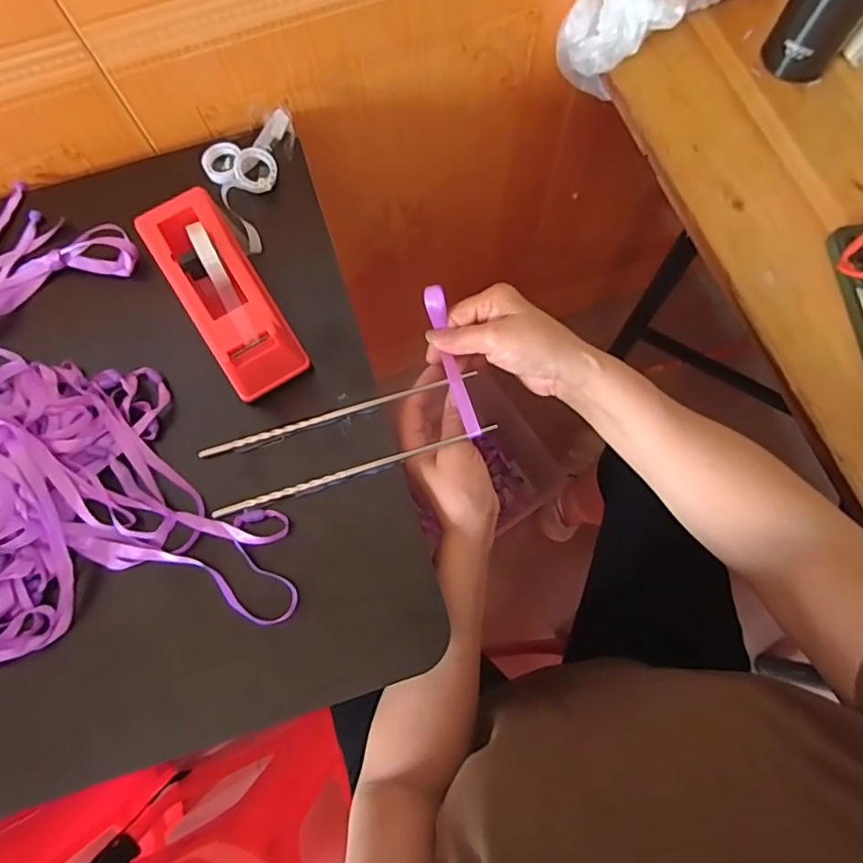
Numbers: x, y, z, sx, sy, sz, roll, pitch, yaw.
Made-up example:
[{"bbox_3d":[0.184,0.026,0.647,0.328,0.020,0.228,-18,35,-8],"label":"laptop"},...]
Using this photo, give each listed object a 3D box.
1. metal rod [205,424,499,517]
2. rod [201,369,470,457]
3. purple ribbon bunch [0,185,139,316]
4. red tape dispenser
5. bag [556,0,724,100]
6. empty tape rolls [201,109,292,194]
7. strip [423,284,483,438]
[{"bbox_3d":[-0.055,0.029,0.441,0.223,0.007,0.006,-17,73,-7],"label":"metal rod"},{"bbox_3d":[-0.071,-0.015,0.457,0.226,0.011,0.008,-17,73,-7],"label":"rod"},{"bbox_3d":[-0.354,-0.157,0.485,0.182,0.024,0.132,-26,75,-5],"label":"purple ribbon bunch"},{"bbox_3d":[-0.157,-0.102,0.440,0.062,0.078,0.155,-31,75,-6],"label":"red tape dispenser"},{"bbox_3d":[0.201,-0.401,0.556,0.092,0.117,0.153,42,80,12],"label":"bag"},{"bbox_3d":[-0.166,-0.250,0.512,0.068,0.017,0.079,9,75,5],"label":"empty tape rolls"},{"bbox_3d":[0.017,-0.055,0.452,0.016,0.016,0.122,-16,86,-5],"label":"strip"}]

